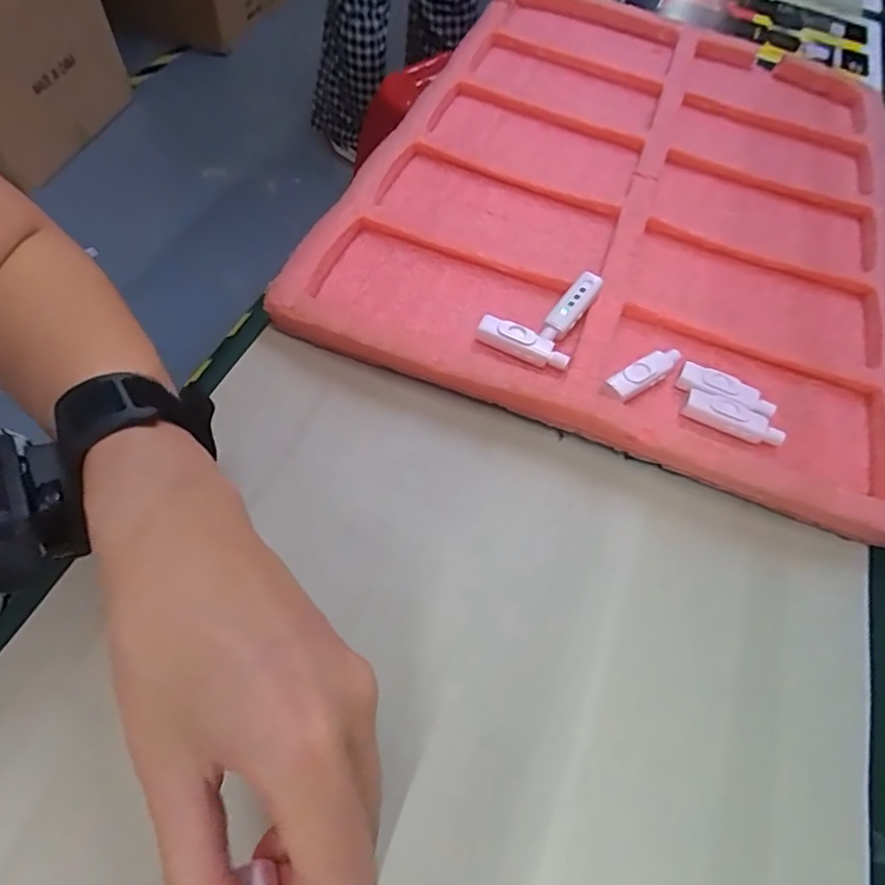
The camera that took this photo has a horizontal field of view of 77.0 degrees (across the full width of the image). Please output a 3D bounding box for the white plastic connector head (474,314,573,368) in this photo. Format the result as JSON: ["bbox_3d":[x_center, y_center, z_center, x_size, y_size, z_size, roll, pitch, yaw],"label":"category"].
[{"bbox_3d":[0.048,-0.060,0.325,0.055,0.008,0.014,26,60,8],"label":"white plastic connector head"}]

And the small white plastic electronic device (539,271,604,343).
[{"bbox_3d":[0.079,-0.083,0.342,0.016,0.009,0.051,34,78,16],"label":"small white plastic electronic device"}]

